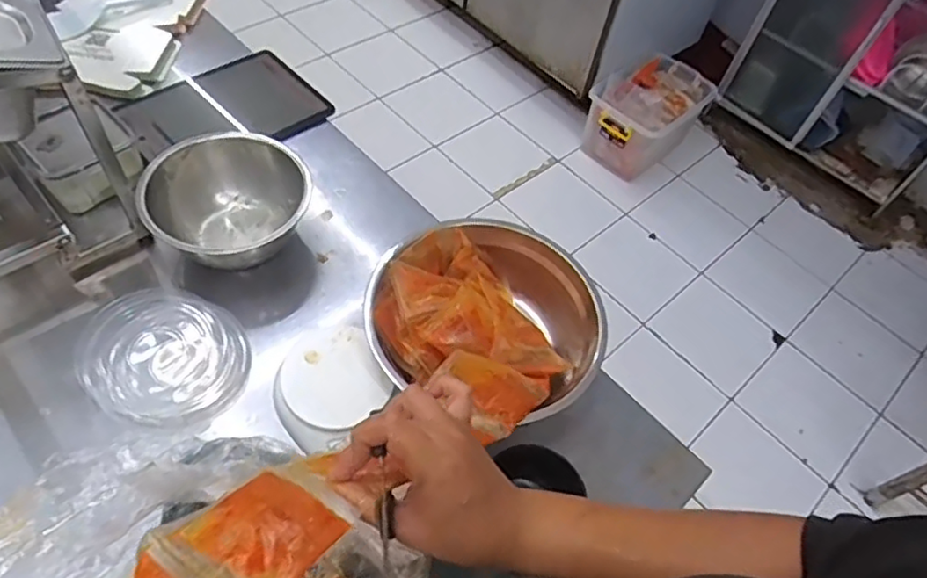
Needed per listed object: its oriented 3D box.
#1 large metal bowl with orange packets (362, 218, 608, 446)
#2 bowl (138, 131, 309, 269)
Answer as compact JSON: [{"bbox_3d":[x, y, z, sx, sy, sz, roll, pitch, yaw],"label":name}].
[{"bbox_3d":[0.020,0.035,0.634,0.226,0.090,0.211,4,55,-5],"label":"large metal bowl with orange packets"},{"bbox_3d":[-0.260,-0.093,0.691,0.172,0.104,0.139,-27,63,-24],"label":"bowl"}]

